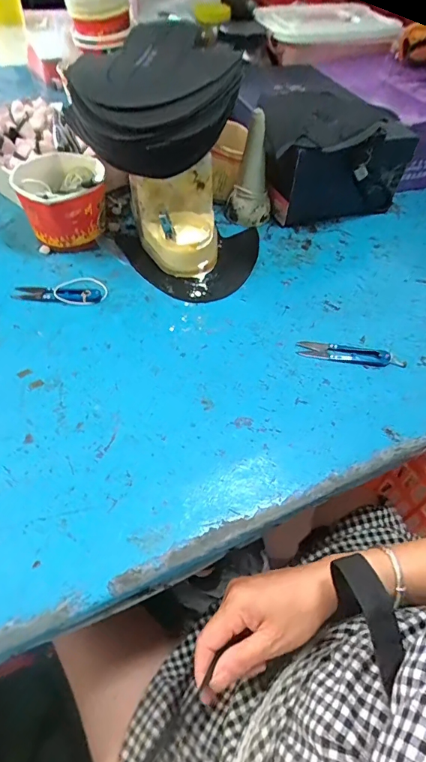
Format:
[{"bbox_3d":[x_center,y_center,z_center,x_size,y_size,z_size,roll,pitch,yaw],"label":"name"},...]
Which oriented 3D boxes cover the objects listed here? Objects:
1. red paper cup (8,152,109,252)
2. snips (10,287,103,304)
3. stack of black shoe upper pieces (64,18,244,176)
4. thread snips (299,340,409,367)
[{"bbox_3d":[-0.201,-0.244,0.577,0.112,0.082,0.128,-6,53,-9],"label":"red paper cup"},{"bbox_3d":[-0.192,-0.106,0.520,0.106,0.006,0.024,5,52,0],"label":"snips"},{"bbox_3d":[-0.072,-0.329,0.492,0.166,0.104,0.134,-35,62,-27],"label":"stack of black shoe upper pieces"},{"bbox_3d":[0.161,-0.032,0.492,0.122,0.005,0.025,8,52,2],"label":"thread snips"}]

